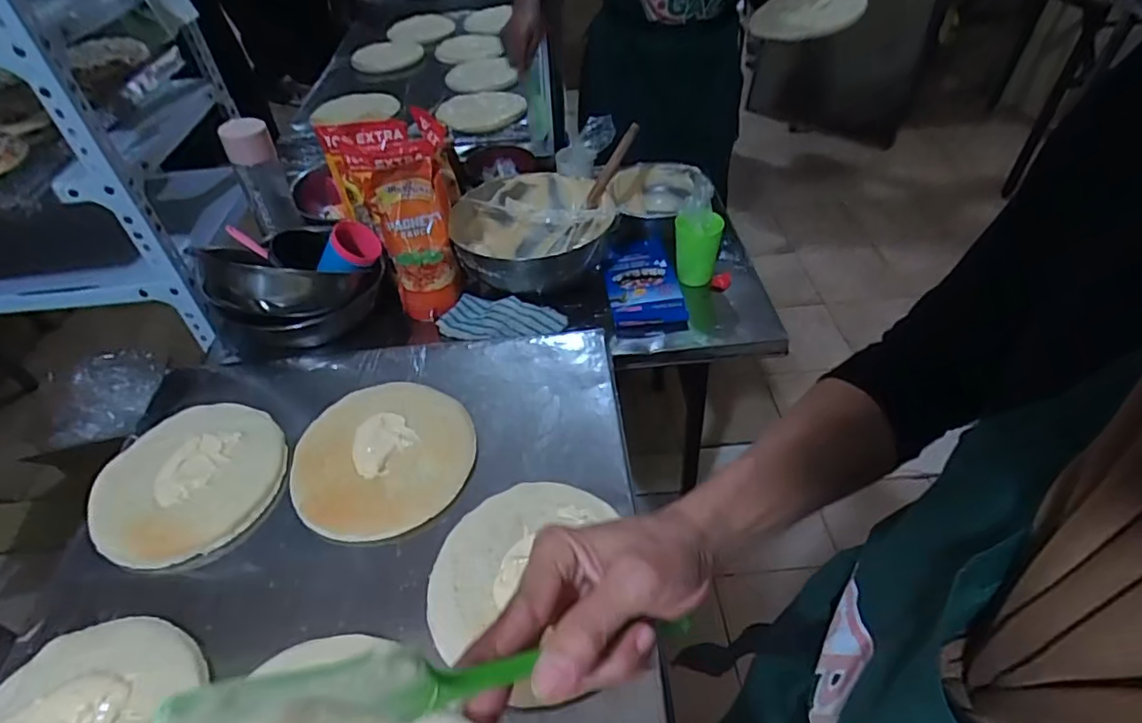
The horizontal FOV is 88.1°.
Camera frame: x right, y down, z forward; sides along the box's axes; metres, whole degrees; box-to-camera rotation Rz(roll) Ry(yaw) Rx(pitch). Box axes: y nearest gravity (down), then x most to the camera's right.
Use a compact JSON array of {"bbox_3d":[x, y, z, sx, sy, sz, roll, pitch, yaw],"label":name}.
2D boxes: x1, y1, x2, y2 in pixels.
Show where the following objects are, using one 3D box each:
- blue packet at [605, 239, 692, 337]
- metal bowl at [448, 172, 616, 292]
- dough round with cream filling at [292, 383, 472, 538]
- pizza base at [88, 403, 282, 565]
[{"bbox_3d":[0.117,-0.131,0.981,0.117,0.025,0.216,-5,45,-1],"label":"blue packet"},{"bbox_3d":[-0.063,-0.205,0.996,0.254,0.119,0.284,-9,46,-6],"label":"metal bowl"},{"bbox_3d":[-0.208,0.102,0.669,0.186,0.018,0.192,3,53,-4],"label":"dough round with cream filling"},{"bbox_3d":[-0.425,0.131,0.662,0.191,0.029,0.185,-23,55,-27],"label":"pizza base"}]

